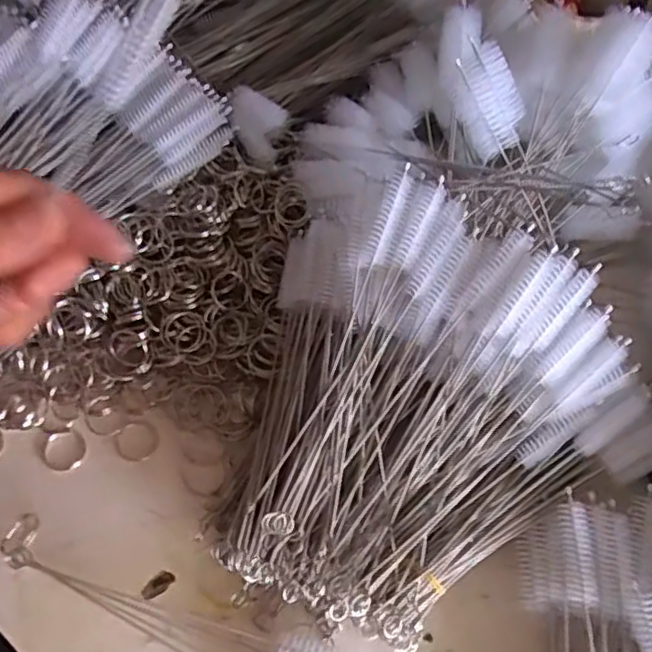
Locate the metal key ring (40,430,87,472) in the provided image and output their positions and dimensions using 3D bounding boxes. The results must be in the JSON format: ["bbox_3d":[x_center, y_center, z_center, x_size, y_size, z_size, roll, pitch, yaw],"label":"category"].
[{"bbox_3d":[-0.154,0.073,0.373,0.025,0.004,0.025,1,60,-2],"label":"metal key ring"}]

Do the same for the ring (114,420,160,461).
[{"bbox_3d":[-0.113,0.068,0.380,0.025,0.004,0.025,1,60,-2],"label":"ring"}]

